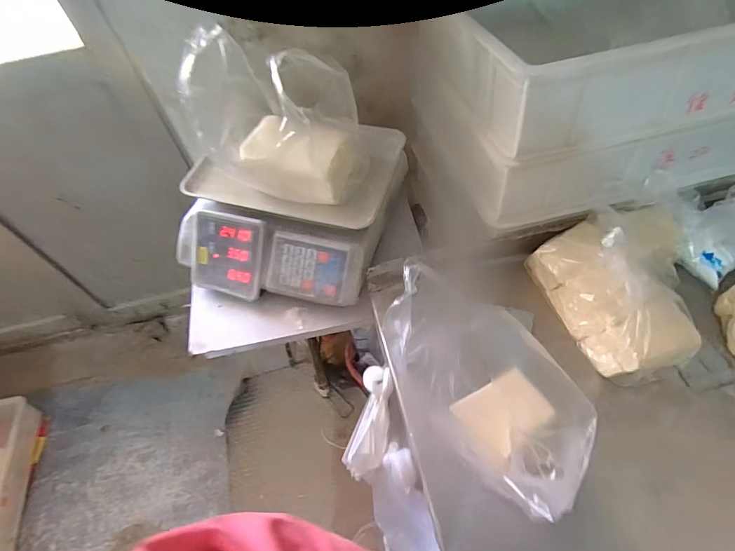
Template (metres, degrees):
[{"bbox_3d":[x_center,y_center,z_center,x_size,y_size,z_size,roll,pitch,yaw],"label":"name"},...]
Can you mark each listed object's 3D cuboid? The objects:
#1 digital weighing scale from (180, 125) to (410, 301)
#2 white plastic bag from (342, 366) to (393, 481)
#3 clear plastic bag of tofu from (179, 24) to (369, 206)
[{"bbox_3d":[-0.141,-0.122,0.715,0.354,0.113,0.317,12,58,13],"label":"digital weighing scale"},{"bbox_3d":[0.006,0.217,0.612,0.057,0.044,0.178,15,103,15],"label":"white plastic bag"},{"bbox_3d":[-0.123,-0.213,0.592,0.205,0.221,0.160,10,57,12],"label":"clear plastic bag of tofu"}]

